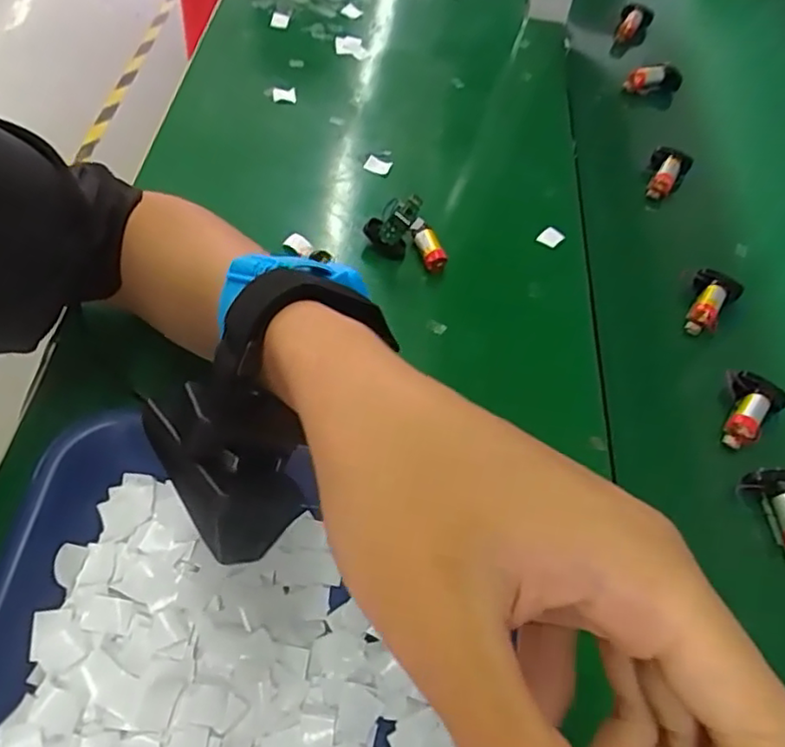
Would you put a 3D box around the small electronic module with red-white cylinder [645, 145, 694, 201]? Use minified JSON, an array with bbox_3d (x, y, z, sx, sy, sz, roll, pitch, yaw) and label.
[{"bbox_3d":[0.231,-0.169,0.526,0.032,0.025,0.049,28,59,13],"label":"small electronic module with red-white cylinder"}]

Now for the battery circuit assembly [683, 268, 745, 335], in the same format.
[{"bbox_3d":[0.228,-0.053,0.450,0.032,0.023,0.049,37,62,18],"label":"battery circuit assembly"}]

